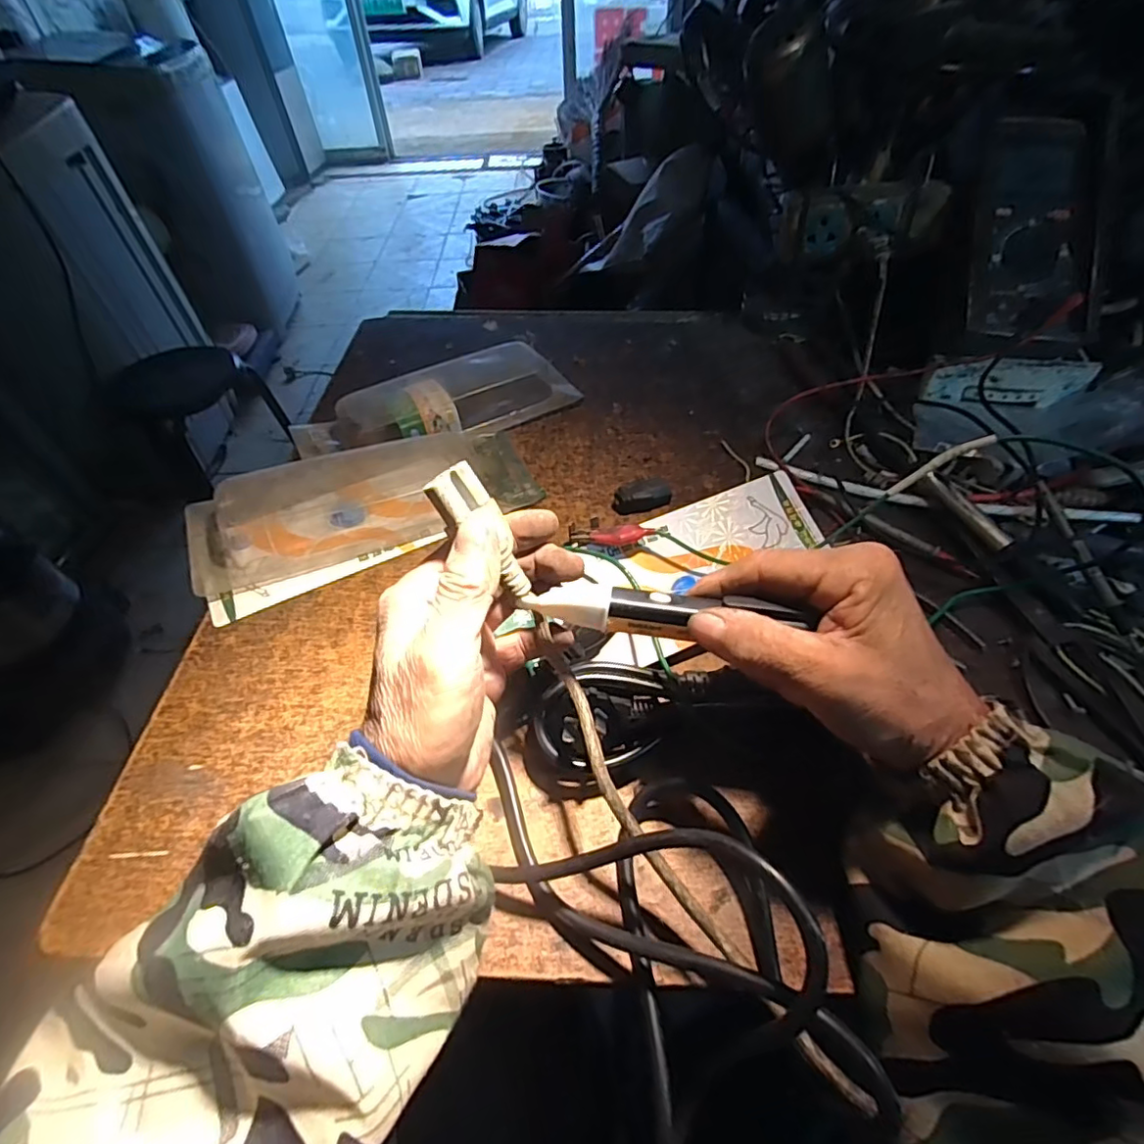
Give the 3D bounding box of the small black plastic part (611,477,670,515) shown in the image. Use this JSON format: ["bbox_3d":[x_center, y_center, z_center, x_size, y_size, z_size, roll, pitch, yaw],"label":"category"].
[{"bbox_3d":[0.055,-0.059,0.455,0.045,0.020,0.023,-16,52,-11],"label":"small black plastic part"}]

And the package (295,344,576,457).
[{"bbox_3d":[-0.113,-0.144,0.511,0.245,0.044,0.072,-20,53,-14],"label":"package"}]

